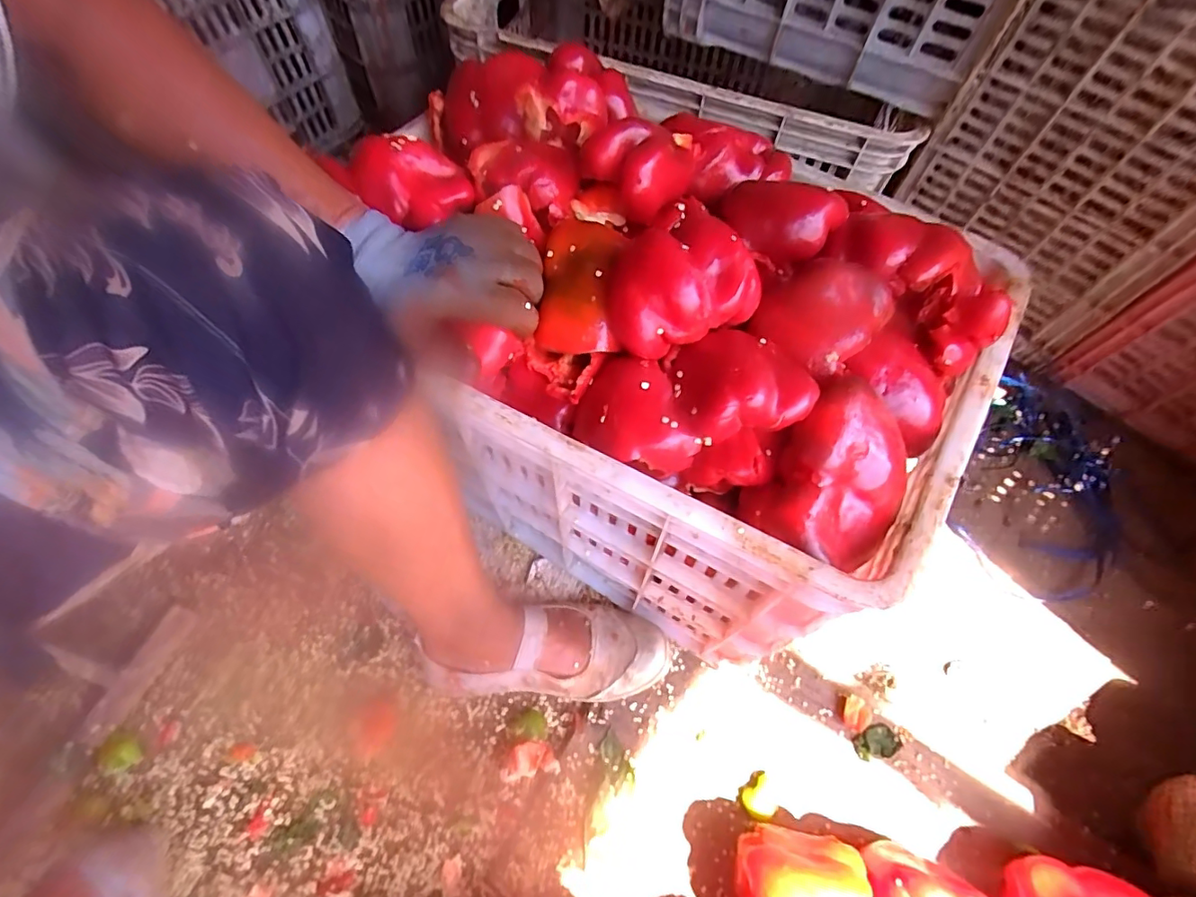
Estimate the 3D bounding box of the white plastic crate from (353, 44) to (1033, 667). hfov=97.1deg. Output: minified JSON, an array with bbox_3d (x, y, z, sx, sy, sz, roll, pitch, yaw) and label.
[{"bbox_3d":[0.044,-0.072,0.477,0.444,0.321,0.312,30,66,13],"label":"white plastic crate"}]

